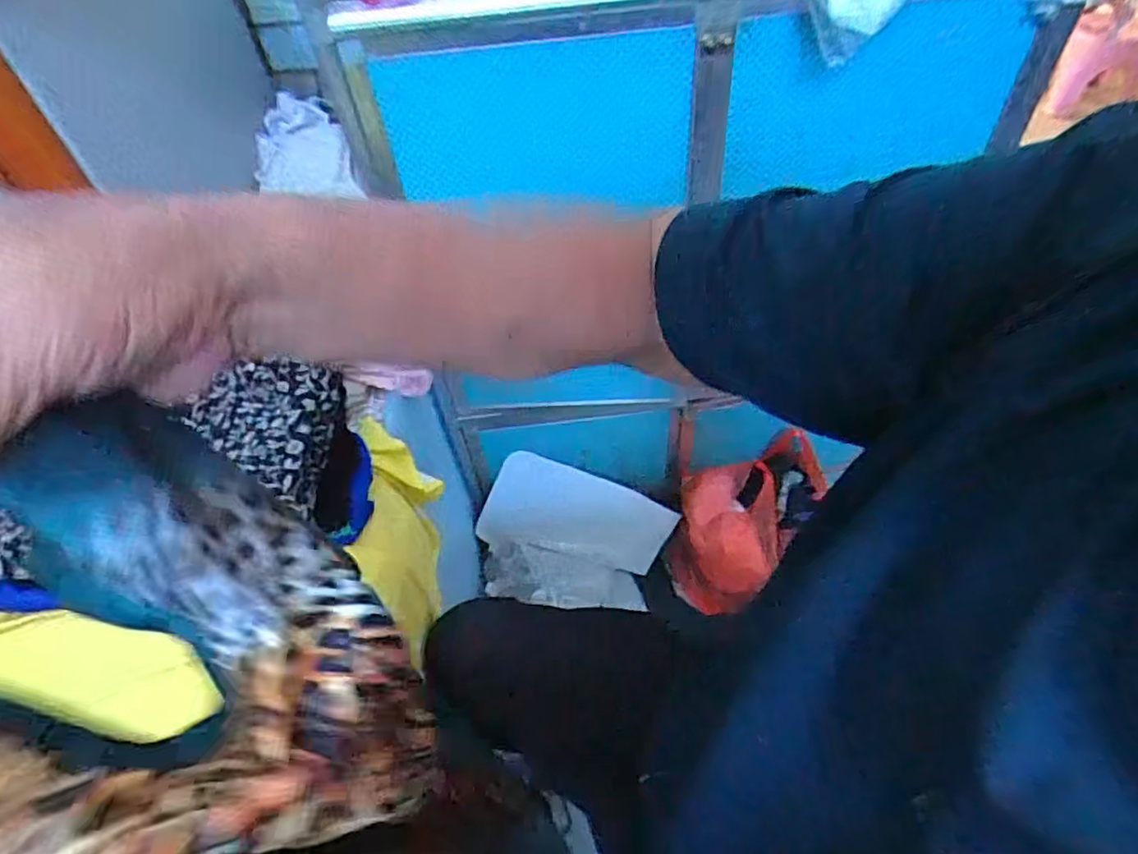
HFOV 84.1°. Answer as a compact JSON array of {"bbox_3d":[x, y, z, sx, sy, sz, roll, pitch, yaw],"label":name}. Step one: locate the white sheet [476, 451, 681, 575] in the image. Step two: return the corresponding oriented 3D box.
[{"bbox_3d":[0.017,0.175,1.178,0.335,0.178,0.030,22,11,-12],"label":"white sheet"}]

